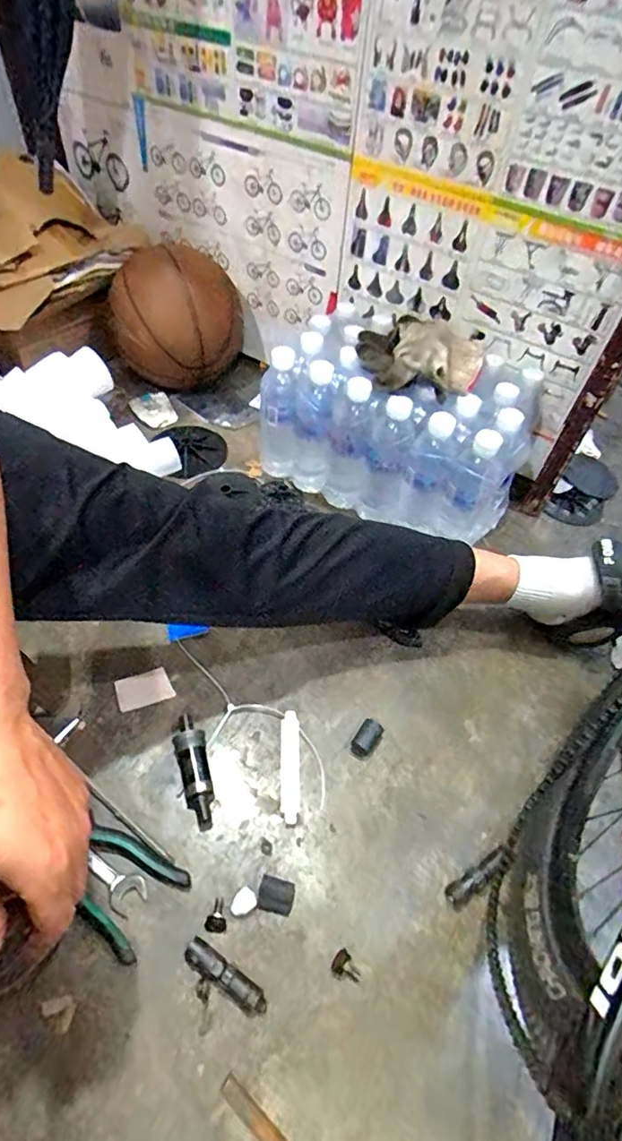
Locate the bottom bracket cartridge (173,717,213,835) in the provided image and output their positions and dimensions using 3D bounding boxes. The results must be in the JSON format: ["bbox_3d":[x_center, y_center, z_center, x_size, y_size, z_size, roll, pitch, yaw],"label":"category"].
[{"bbox_3d":[-0.127,0.218,0.599,0.032,0.029,0.123,-13,55,-15],"label":"bottom bracket cartridge"}]

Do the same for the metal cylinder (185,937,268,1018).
[{"bbox_3d":[-0.078,0.371,0.495,0.085,0.016,0.022,29,55,16],"label":"metal cylinder"}]

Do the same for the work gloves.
[{"bbox_3d":[0.135,-0.281,0.724,0.172,0.070,0.098,23,54,12],"label":"work gloves"}]

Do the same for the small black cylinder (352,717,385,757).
[{"bbox_3d":[0.067,0.199,0.642,0.026,0.021,0.043,31,56,17],"label":"small black cylinder"}]

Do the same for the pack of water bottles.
[{"bbox_3d":[0.137,-0.225,0.844,0.375,0.216,0.232,28,55,15],"label":"pack of water bottles"}]

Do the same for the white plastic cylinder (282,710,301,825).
[{"bbox_3d":[-0.022,0.219,0.611,0.019,0.020,0.117,2,52,-4],"label":"white plastic cylinder"}]

